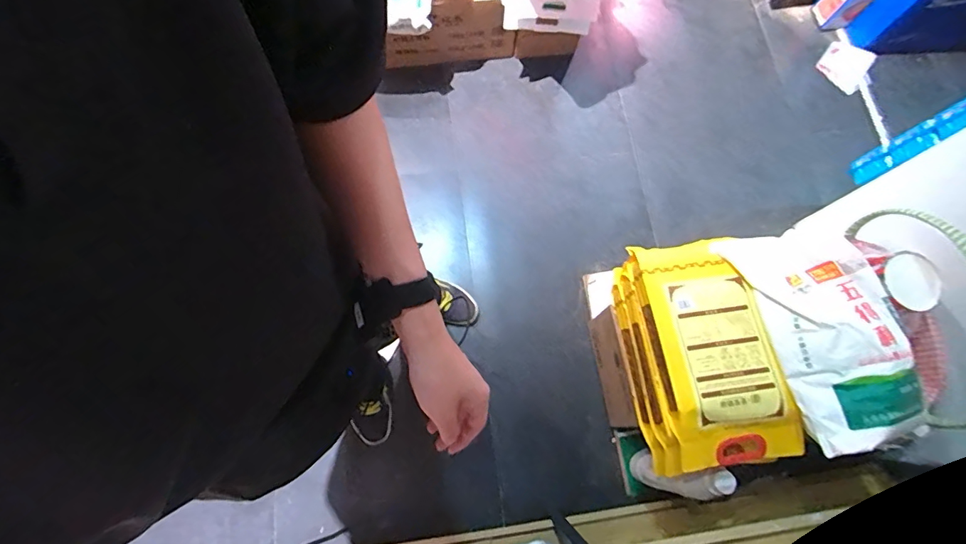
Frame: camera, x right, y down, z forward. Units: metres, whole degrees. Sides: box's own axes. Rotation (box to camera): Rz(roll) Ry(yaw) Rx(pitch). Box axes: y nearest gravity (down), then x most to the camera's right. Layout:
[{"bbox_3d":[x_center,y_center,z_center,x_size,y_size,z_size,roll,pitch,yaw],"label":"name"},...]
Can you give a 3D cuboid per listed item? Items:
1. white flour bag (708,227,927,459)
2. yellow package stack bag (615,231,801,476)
[{"bbox_3d":[0.663,0.102,0.922,0.220,0.095,0.432,-13,74,-5],"label":"white flour bag"},{"bbox_3d":[0.460,0.176,1.046,0.241,0.212,0.458,-8,74,-4],"label":"yellow package stack bag"}]

